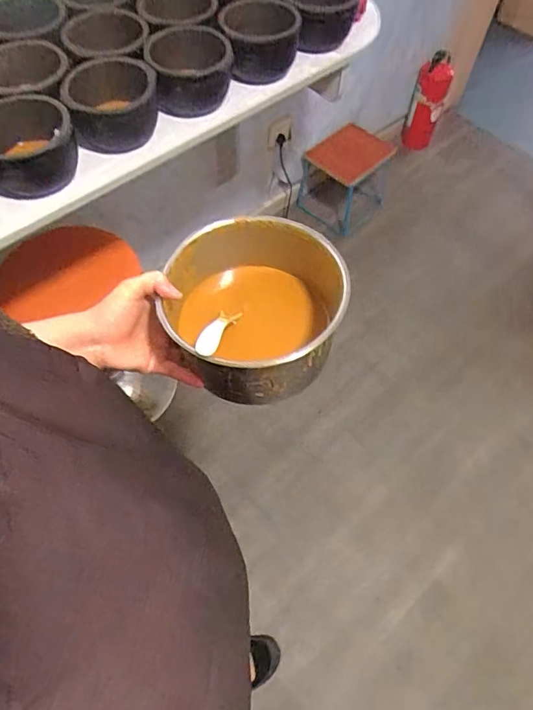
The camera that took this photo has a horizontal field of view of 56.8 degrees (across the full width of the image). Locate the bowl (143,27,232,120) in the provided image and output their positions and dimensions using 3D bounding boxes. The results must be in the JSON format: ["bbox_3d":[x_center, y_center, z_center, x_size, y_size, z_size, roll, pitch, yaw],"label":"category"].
[{"bbox_3d":[-0.123,-0.468,0.810,0.134,0.083,0.135,1,59,-2],"label":"bowl"}]

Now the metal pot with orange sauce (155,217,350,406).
[{"bbox_3d":[-0.020,-0.044,0.543,0.181,0.118,0.187,1,59,-2],"label":"metal pot with orange sauce"}]

